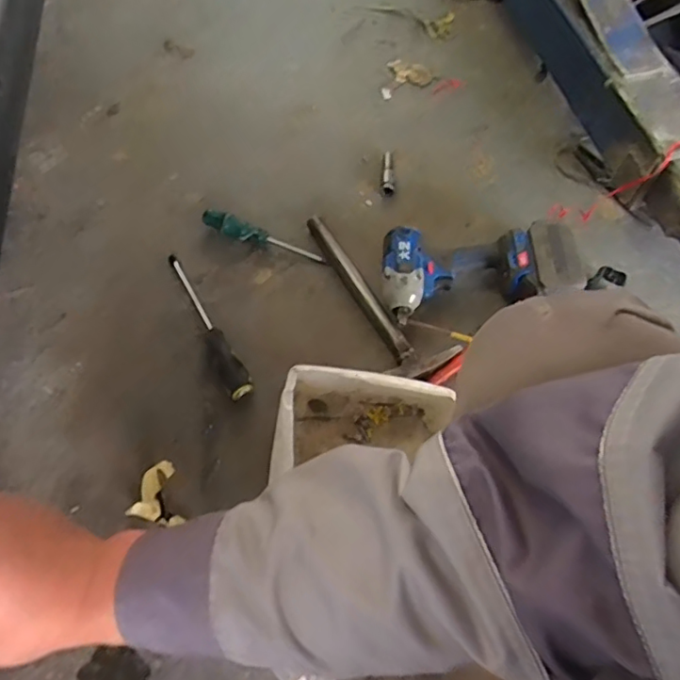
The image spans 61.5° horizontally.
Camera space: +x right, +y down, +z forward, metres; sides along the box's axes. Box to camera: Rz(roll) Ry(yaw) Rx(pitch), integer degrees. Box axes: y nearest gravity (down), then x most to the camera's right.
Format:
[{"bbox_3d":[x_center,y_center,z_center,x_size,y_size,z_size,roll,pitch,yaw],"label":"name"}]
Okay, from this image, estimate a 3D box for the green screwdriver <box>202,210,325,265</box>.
[{"bbox_3d":[-0.111,-0.152,0.828,0.190,0.031,0.029,17,63,7],"label":"green screwdriver"}]

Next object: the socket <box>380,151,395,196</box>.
[{"bbox_3d":[0.075,-0.261,0.897,0.021,0.019,0.080,4,62,0],"label":"socket"}]

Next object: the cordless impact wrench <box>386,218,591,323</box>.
[{"bbox_3d":[0.184,-0.099,0.780,0.249,0.083,0.132,-5,62,-4],"label":"cordless impact wrench"}]

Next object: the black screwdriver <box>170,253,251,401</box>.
[{"bbox_3d":[-0.187,-0.025,0.769,0.035,0.027,0.254,-29,66,-16],"label":"black screwdriver"}]

